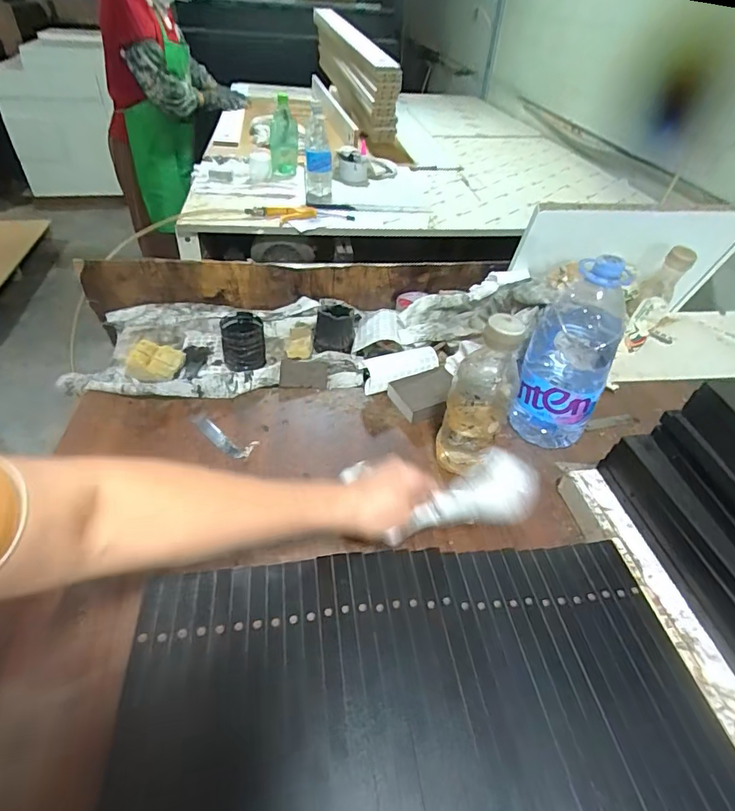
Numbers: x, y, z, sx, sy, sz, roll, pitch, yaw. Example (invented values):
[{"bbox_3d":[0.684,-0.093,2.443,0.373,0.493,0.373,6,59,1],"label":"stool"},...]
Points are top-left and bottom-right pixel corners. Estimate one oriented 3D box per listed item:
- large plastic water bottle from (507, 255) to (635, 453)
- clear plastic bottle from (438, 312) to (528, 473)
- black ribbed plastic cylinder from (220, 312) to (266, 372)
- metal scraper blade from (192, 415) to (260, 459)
[{"bbox_3d":[0.253,-0.057,0.610,0.095,0.240,0.079,10,42,5],"label":"large plastic water bottle"},{"bbox_3d":[0.127,-0.004,0.557,0.071,0.210,0.059,15,43,11],"label":"clear plastic bottle"},{"bbox_3d":[-0.193,-0.102,0.753,0.061,0.059,0.072,-7,42,-12],"label":"black ribbed plastic cylinder"},{"bbox_3d":[-0.195,0.040,0.638,0.100,0.013,0.033,21,44,17],"label":"metal scraper blade"}]

